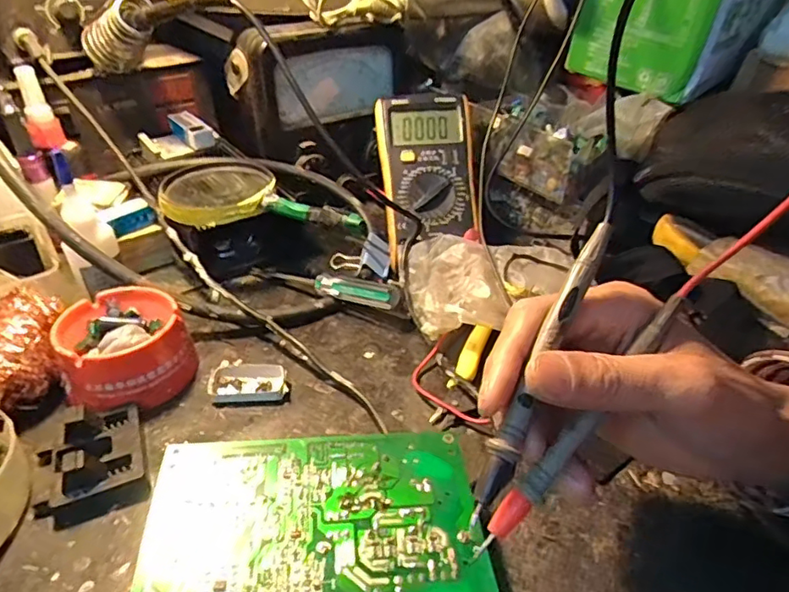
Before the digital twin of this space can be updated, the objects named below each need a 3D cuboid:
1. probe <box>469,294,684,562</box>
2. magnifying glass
[{"bbox_3d":[0.078,0.051,0.232,0.010,0.006,0.138,34,76,37],"label":"probe"},{"bbox_3d":[-0.109,-0.087,0.481,0.184,0.020,0.089,7,36,8],"label":"magnifying glass"}]

